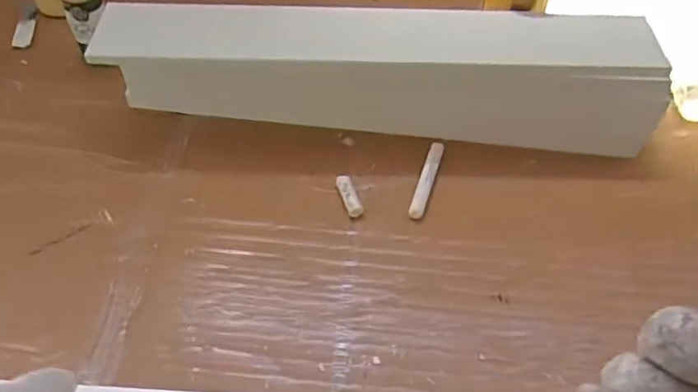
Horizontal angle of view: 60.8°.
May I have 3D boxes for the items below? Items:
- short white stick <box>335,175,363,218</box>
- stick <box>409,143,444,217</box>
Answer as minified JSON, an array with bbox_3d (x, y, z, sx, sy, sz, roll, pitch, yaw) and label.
[{"bbox_3d":[0.000,0.000,0.545,0.015,0.012,0.042,-15,53,-14],"label":"short white stick"},{"bbox_3d":[0.074,-0.017,0.559,0.014,0.007,0.094,15,52,11],"label":"stick"}]

